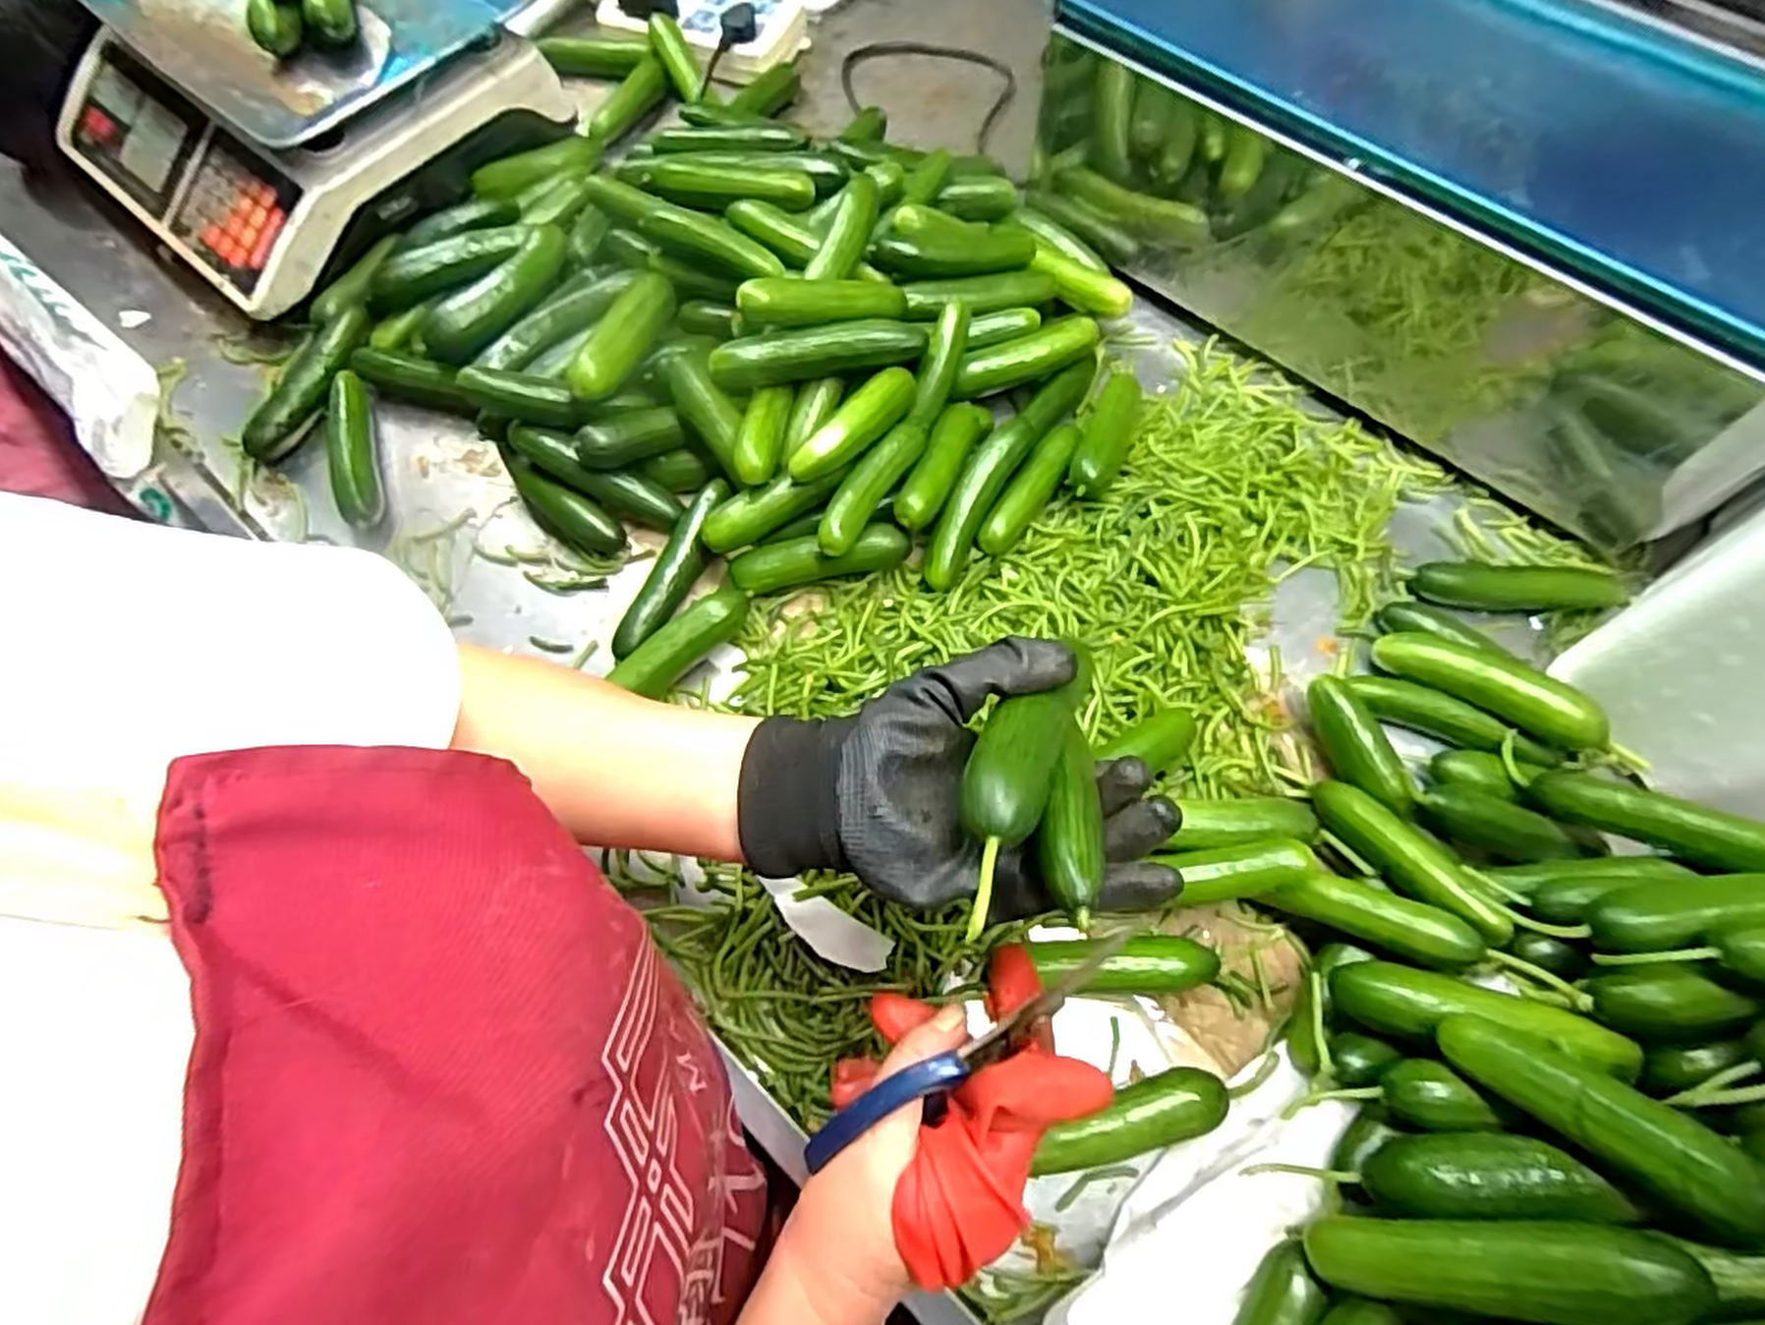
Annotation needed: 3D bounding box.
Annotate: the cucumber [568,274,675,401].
[{"bbox_3d":[-0.168,-0.216,0.520,0.024,0.034,0.117,14,57,7],"label":"cucumber"}]

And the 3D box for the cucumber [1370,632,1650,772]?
[{"bbox_3d":[0.361,0.016,0.456,0.135,0.026,0.027,31,72,28],"label":"cucumber"}]

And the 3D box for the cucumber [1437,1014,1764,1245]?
[{"bbox_3d":[0.281,0.178,0.312,0.030,0.028,0.101,-46,43,-15],"label":"cucumber"}]

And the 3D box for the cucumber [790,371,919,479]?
[{"bbox_3d":[-0.016,-0.147,0.491,0.024,0.022,0.100,42,75,16],"label":"cucumber"}]

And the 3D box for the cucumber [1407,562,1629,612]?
[{"bbox_3d":[0.410,-0.049,0.506,0.131,0.022,0.025,4,68,3],"label":"cucumber"}]

